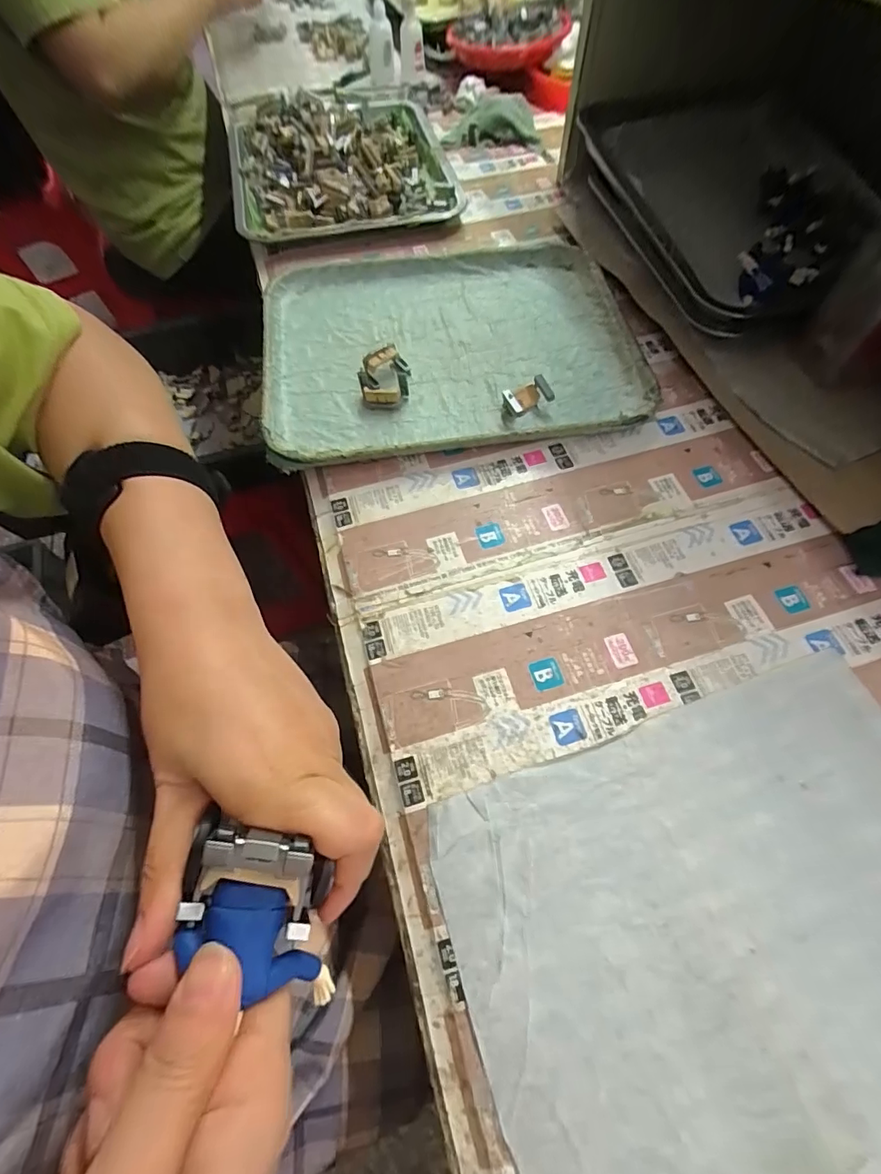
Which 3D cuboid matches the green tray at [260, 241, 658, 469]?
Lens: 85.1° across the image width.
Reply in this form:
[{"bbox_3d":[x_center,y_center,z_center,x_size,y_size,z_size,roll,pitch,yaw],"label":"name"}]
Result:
[{"bbox_3d":[0.006,-0.231,0.453,0.328,0.028,0.259,-9,63,-2],"label":"green tray"}]

